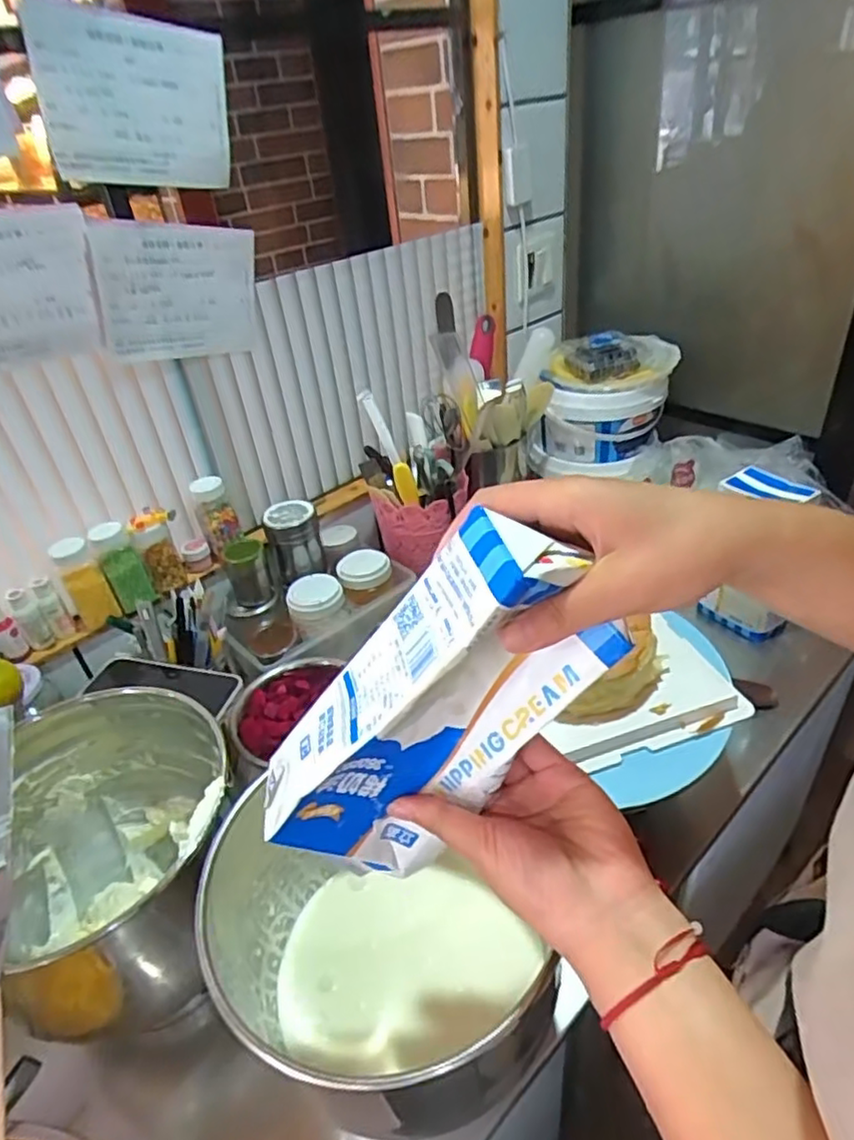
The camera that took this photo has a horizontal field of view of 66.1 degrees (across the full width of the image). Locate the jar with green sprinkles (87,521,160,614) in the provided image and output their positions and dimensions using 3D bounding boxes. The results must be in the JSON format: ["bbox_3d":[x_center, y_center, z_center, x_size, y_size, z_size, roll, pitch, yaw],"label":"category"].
[{"bbox_3d":[-0.355,-0.005,0.767,0.048,0.099,0.040,-23,39,-21],"label":"jar with green sprinkles"}]

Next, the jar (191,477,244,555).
[{"bbox_3d":[-0.266,-0.070,0.826,0.049,0.090,0.039,-20,38,-17],"label":"jar"}]

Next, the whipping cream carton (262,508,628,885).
[{"bbox_3d":[0.003,0.067,0.338,0.092,0.204,0.060,23,24,-29],"label":"whipping cream carton"}]

